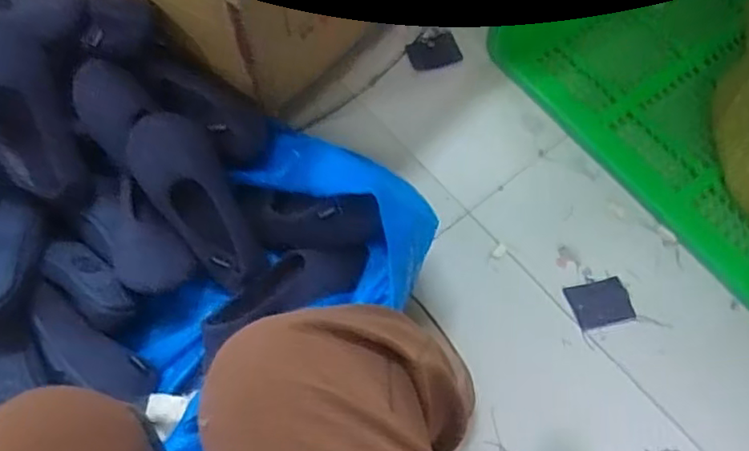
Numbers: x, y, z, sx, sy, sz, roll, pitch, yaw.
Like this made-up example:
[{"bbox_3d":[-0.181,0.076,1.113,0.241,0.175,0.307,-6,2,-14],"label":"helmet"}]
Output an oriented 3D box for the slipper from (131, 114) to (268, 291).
[{"bbox_3d":[-0.227,-0.030,0.823,0.101,0.056,0.244,-32,94,-14],"label":"slipper"}]

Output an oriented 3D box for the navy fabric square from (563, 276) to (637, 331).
[{"bbox_3d":[0.299,0.102,0.843,0.077,0.004,0.061,-12,65,-6],"label":"navy fabric square"}]

